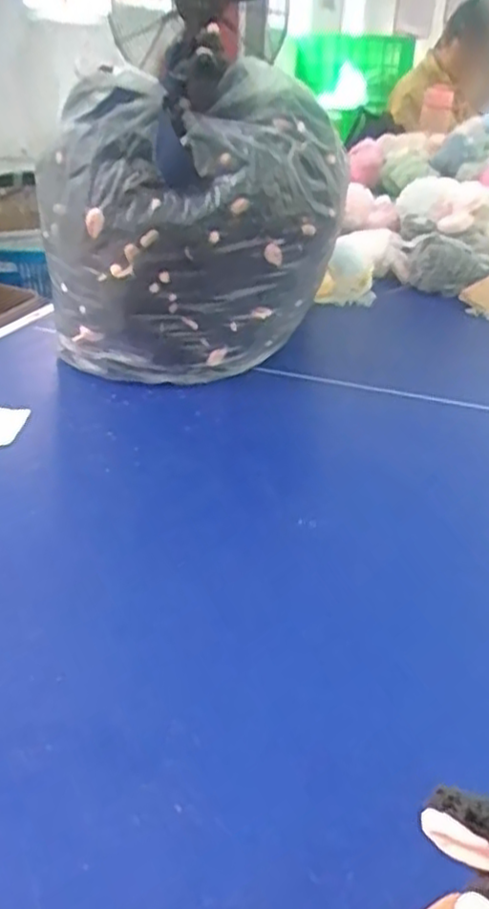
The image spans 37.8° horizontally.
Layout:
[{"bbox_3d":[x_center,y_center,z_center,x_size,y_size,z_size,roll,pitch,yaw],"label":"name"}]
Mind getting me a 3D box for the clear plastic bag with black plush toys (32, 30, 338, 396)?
[{"bbox_3d":[-0.078,-0.294,0.914,0.295,0.327,0.281,-24,39,-38],"label":"clear plastic bag with black plush toys"}]

